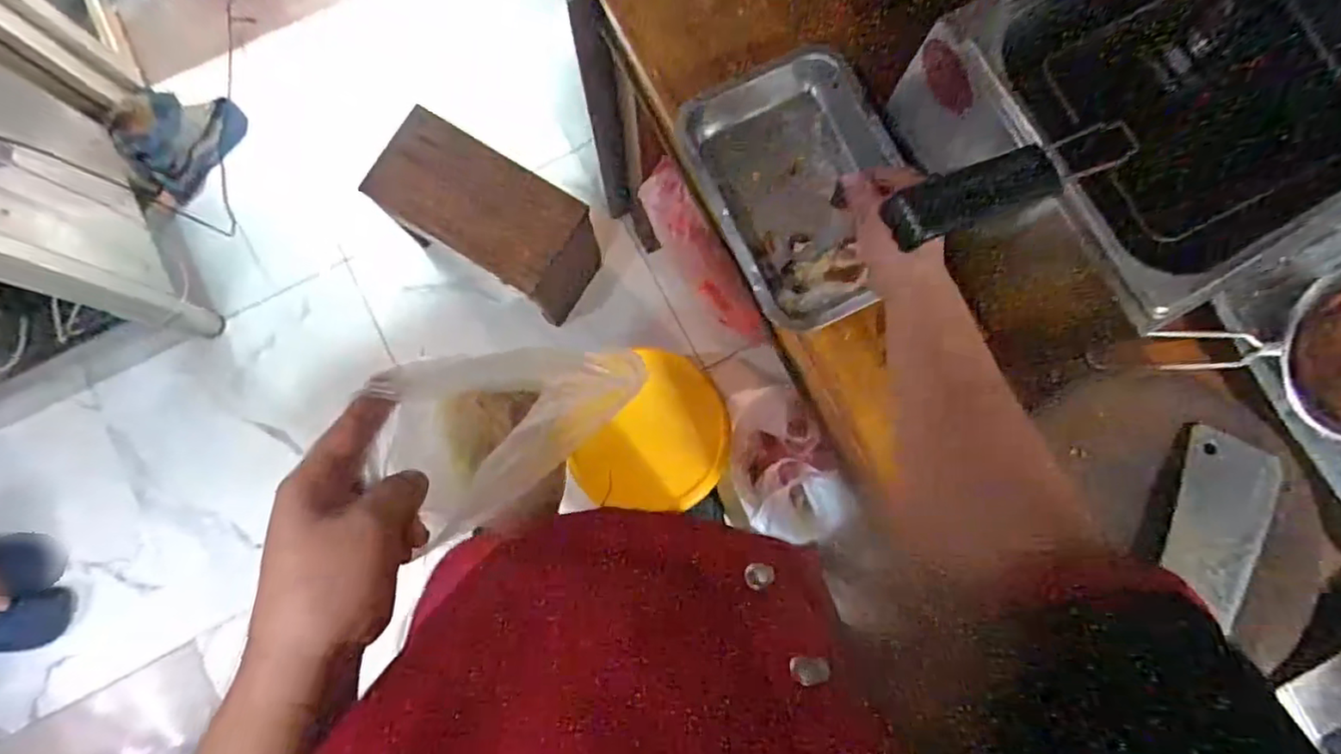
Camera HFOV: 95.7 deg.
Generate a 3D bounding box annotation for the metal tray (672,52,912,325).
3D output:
[{"bbox_3d":[0.137,-0.187,0.605,0.191,0.046,0.266,-23,83,-4],"label":"metal tray"}]

